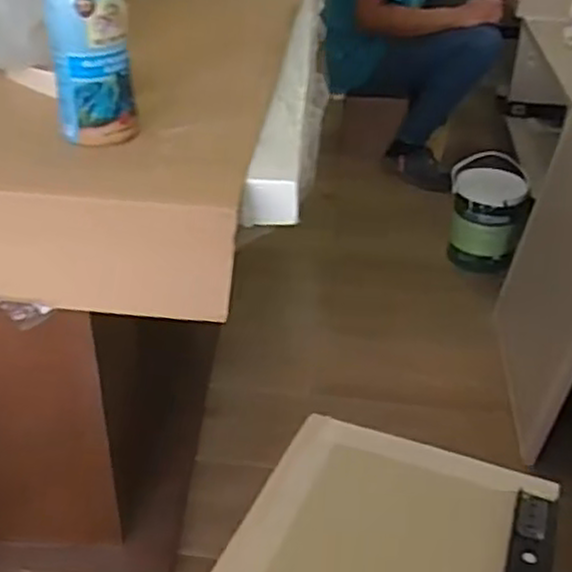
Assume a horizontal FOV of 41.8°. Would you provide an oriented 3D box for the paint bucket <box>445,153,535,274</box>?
[{"bbox_3d":[0.496,-0.171,1.854,0.194,0.230,0.160,13,35,16],"label":"paint bucket"}]

